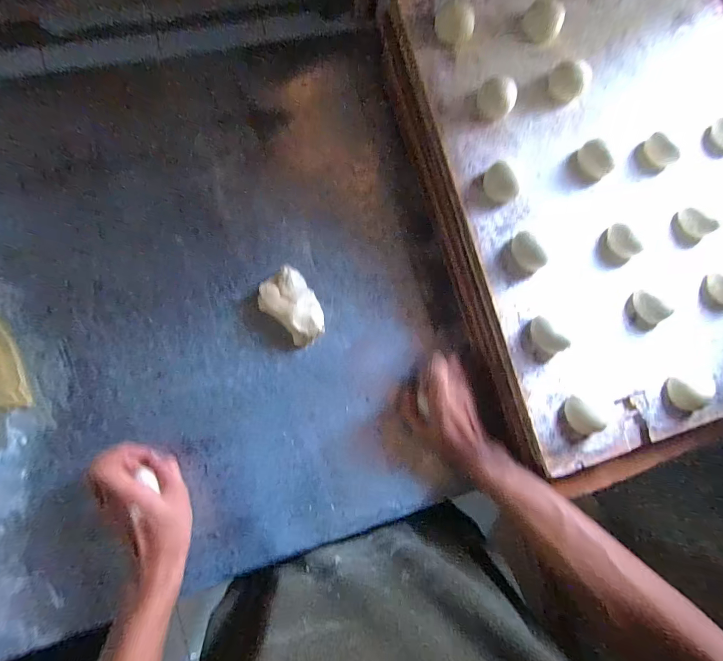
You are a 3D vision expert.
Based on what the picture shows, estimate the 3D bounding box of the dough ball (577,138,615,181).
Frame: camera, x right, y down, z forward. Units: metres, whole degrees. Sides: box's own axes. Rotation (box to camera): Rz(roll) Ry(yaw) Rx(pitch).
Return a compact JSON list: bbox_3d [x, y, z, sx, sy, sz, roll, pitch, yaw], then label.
[{"bbox_3d":[0.266,-0.195,0.427,0.033,0.022,0.041,-39,88,-10],"label":"dough ball"}]

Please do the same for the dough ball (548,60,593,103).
[{"bbox_3d":[0.240,-0.290,0.431,0.042,0.021,0.042,1,83,-6],"label":"dough ball"}]

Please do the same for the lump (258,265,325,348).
[{"bbox_3d":[-0.078,-0.028,0.436,0.058,0.026,0.087,-41,91,-10],"label":"lump"}]

